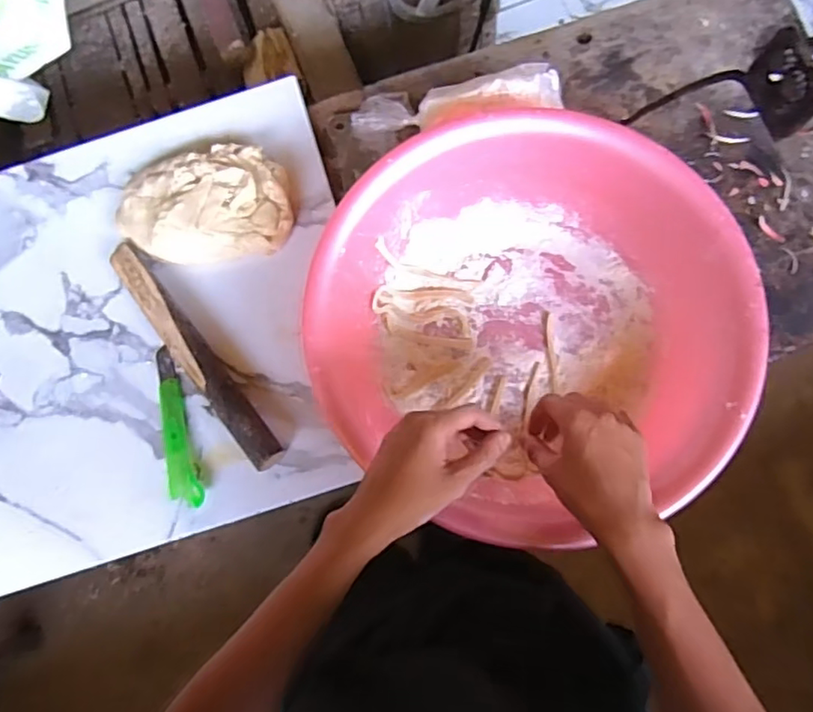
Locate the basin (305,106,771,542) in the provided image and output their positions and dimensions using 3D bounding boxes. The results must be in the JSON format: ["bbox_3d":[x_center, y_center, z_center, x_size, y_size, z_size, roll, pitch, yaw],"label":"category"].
[{"bbox_3d":[0.115,-0.041,0.610,0.401,0.114,0.369,0,77,2],"label":"basin"}]

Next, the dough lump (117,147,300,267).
[{"bbox_3d":[-0.230,-0.170,0.667,0.190,0.040,0.132,-12,77,-1],"label":"dough lump"}]

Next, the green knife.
[{"bbox_3d":[-0.250,0.075,0.642,0.031,0.013,0.174,-17,77,-2],"label":"green knife"}]

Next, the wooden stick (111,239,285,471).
[{"bbox_3d":[-0.233,-0.006,0.640,0.038,0.026,0.298,-37,79,-7],"label":"wooden stick"}]

